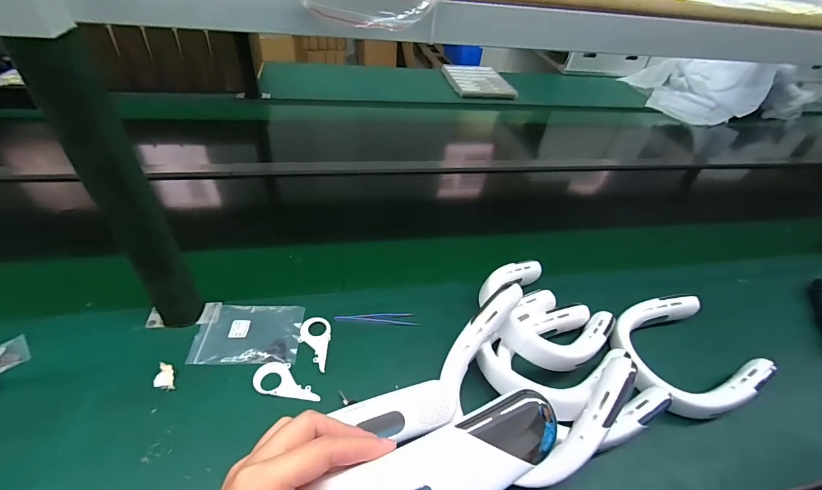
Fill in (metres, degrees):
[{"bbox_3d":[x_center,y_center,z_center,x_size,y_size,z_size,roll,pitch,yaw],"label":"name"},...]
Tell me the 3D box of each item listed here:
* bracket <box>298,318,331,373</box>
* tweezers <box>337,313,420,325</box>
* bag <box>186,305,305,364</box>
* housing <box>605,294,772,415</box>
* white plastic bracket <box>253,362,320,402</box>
[{"bbox_3d":[-0.146,0.147,0.557,0.046,0.004,0.090,3,42,-5],"label":"bracket"},{"bbox_3d":[-0.056,0.117,0.601,0.130,0.011,0.026,6,42,-2],"label":"tweezers"},{"bbox_3d":[-0.243,0.132,0.561,0.147,0.005,0.102,2,43,-7],"label":"bag"},{"bbox_3d":[0.414,0.161,0.573,0.192,0.055,0.184,-5,44,-14],"label":"housing"},{"bbox_3d":[-0.170,0.187,0.511,0.094,0.004,0.047,8,42,0],"label":"white plastic bracket"}]

